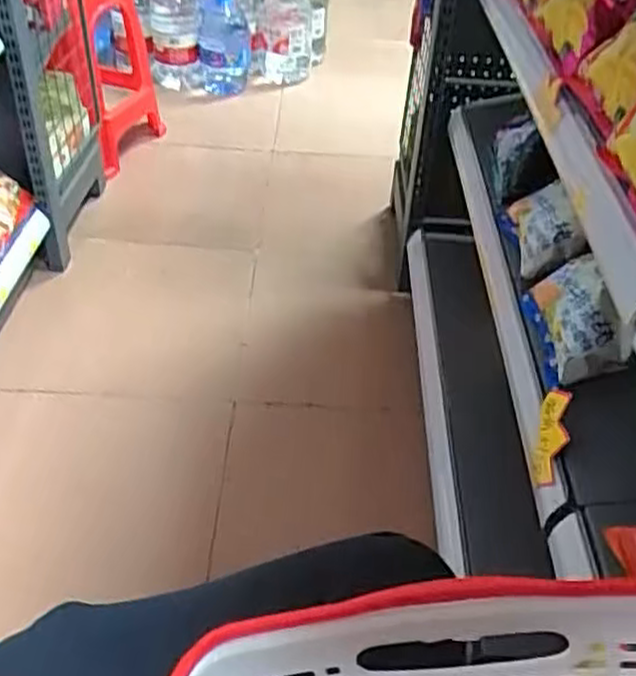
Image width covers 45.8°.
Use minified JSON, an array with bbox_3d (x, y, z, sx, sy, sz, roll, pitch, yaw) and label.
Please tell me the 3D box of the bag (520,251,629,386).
[{"bbox_3d":[0.285,-0.019,0.820,0.060,0.115,0.173,20,37,-14],"label":"bag"}]

